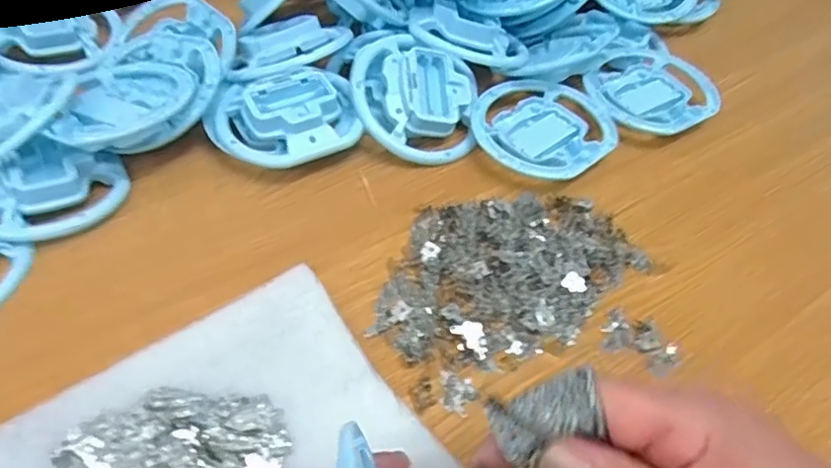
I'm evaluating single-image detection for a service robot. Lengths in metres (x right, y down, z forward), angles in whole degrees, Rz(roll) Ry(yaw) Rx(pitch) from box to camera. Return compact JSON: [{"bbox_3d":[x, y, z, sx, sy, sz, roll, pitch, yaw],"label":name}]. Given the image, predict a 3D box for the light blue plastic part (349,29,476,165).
[{"bbox_3d":[0.000,-0.102,0.444,0.093,0.032,0.096,5,64,-8],"label":"light blue plastic part"}]

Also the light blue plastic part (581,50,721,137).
[{"bbox_3d":[0.187,-0.116,0.491,0.101,0.016,0.092,3,53,-3],"label":"light blue plastic part"}]

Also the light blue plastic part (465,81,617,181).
[{"bbox_3d":[0.092,-0.079,0.454,0.103,0.012,0.099,3,53,-3],"label":"light blue plastic part"}]

